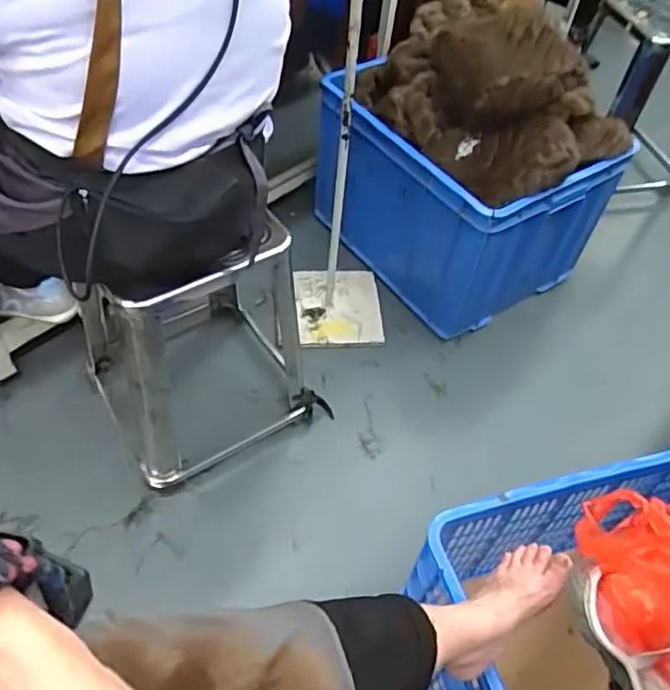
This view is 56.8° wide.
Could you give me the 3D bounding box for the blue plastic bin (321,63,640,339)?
[{"bbox_3d":[0.286,-0.408,1.570,0.461,0.392,0.616,-28,58,-25],"label":"blue plastic bin"}]

